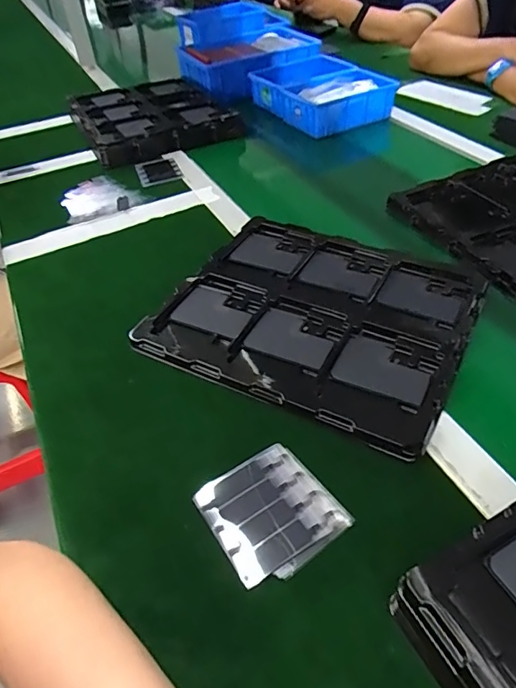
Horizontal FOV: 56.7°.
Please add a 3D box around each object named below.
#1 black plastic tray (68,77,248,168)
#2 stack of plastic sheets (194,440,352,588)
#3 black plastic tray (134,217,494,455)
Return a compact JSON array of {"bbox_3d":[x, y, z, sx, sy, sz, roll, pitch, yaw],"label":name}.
[{"bbox_3d":[-0.214,-0.455,0.948,0.280,0.048,0.289,-25,49,-20],"label":"black plastic tray"},{"bbox_3d":[0.010,0.131,0.379,0.094,0.004,0.093,-26,49,-21],"label":"stack of plastic sheets"},{"bbox_3d":[0.064,-0.038,0.539,0.315,0.015,0.271,20,49,22],"label":"black plastic tray"}]

